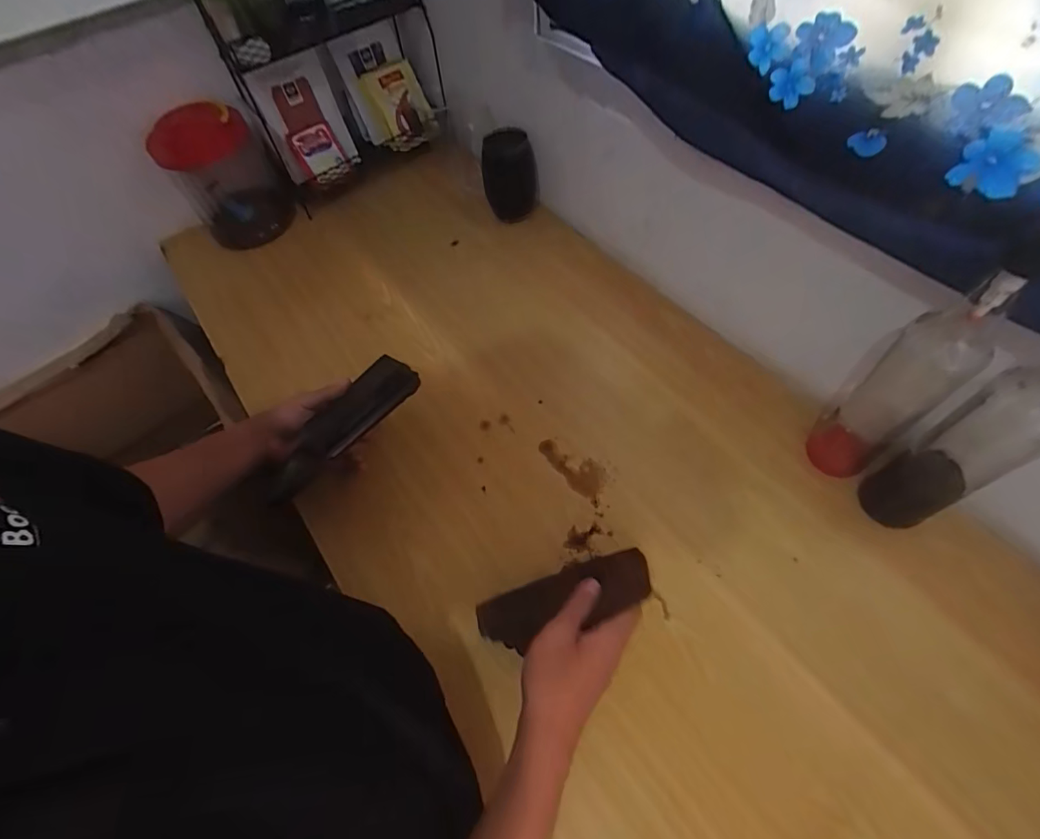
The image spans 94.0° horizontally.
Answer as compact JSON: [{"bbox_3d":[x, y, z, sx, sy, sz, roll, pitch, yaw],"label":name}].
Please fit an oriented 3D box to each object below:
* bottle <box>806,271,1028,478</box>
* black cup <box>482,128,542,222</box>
[{"bbox_3d":[0.341,-0.033,0.436,0.053,0.257,0.065,31,66,22],"label":"bottle"},{"bbox_3d":[-0.016,-0.386,0.770,0.084,0.128,0.065,-10,58,0],"label":"black cup"}]

